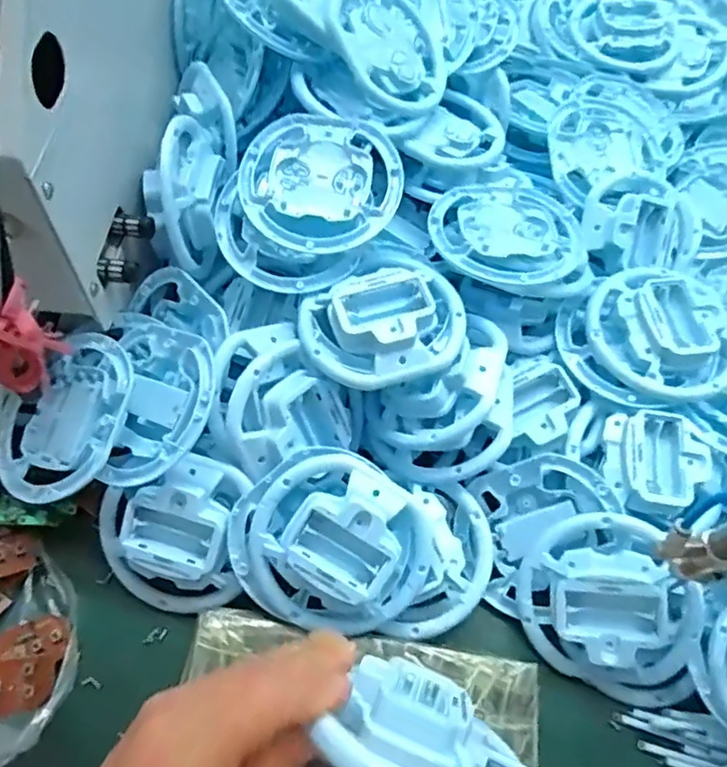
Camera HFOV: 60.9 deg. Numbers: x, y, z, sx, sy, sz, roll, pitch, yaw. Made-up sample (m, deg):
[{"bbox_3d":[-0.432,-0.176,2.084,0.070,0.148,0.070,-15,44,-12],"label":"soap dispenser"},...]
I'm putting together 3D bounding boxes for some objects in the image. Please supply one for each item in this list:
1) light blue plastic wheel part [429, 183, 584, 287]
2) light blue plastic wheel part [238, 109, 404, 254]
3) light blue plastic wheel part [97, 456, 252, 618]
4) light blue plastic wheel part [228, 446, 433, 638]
[{"bbox_3d":[0.099,-0.105,0.430,0.103,0.024,0.091,23,61,10],"label":"light blue plastic wheel part"},{"bbox_3d":[-0.029,-0.131,0.416,0.101,0.027,0.101,0,74,-1],"label":"light blue plastic wheel part"},{"bbox_3d":[-0.119,0.090,0.380,0.093,0.098,0.034,11,16,9],"label":"light blue plastic wheel part"},{"bbox_3d":[-0.019,0.096,0.361,0.108,0.045,0.104,38,85,-14],"label":"light blue plastic wheel part"}]

